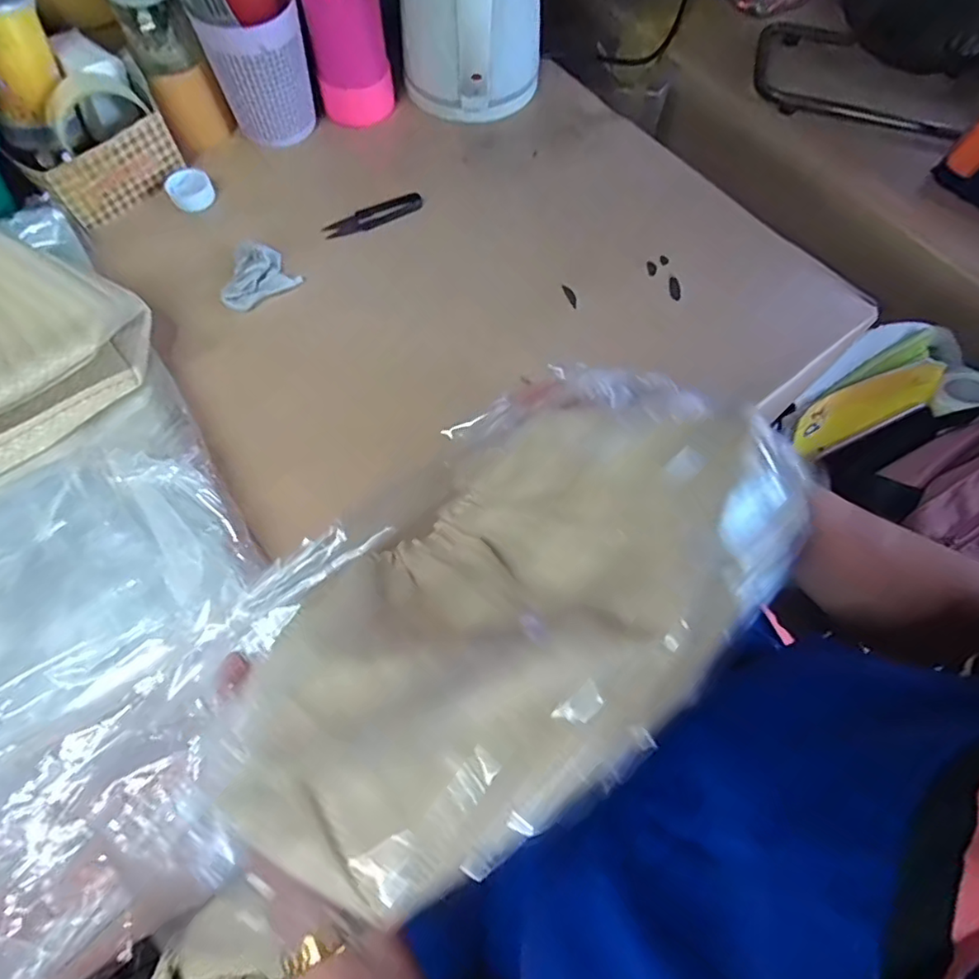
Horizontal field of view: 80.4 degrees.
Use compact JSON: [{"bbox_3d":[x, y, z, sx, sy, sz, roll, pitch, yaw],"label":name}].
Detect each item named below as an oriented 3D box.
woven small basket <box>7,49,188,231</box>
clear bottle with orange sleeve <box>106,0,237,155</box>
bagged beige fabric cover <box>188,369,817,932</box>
[{"bbox_3d":[-0.370,-0.327,0.550,0.137,0.073,0.084,-40,74,-18],"label":"woven small basket"},{"bbox_3d":[-0.307,-0.413,0.555,0.059,0.138,0.061,-37,73,-17],"label":"clear bottle with orange sleeve"},{"bbox_3d":[-0.006,0.045,0.326,0.289,0.071,0.241,-46,32,-18],"label":"bagged beige fabric cover"}]

